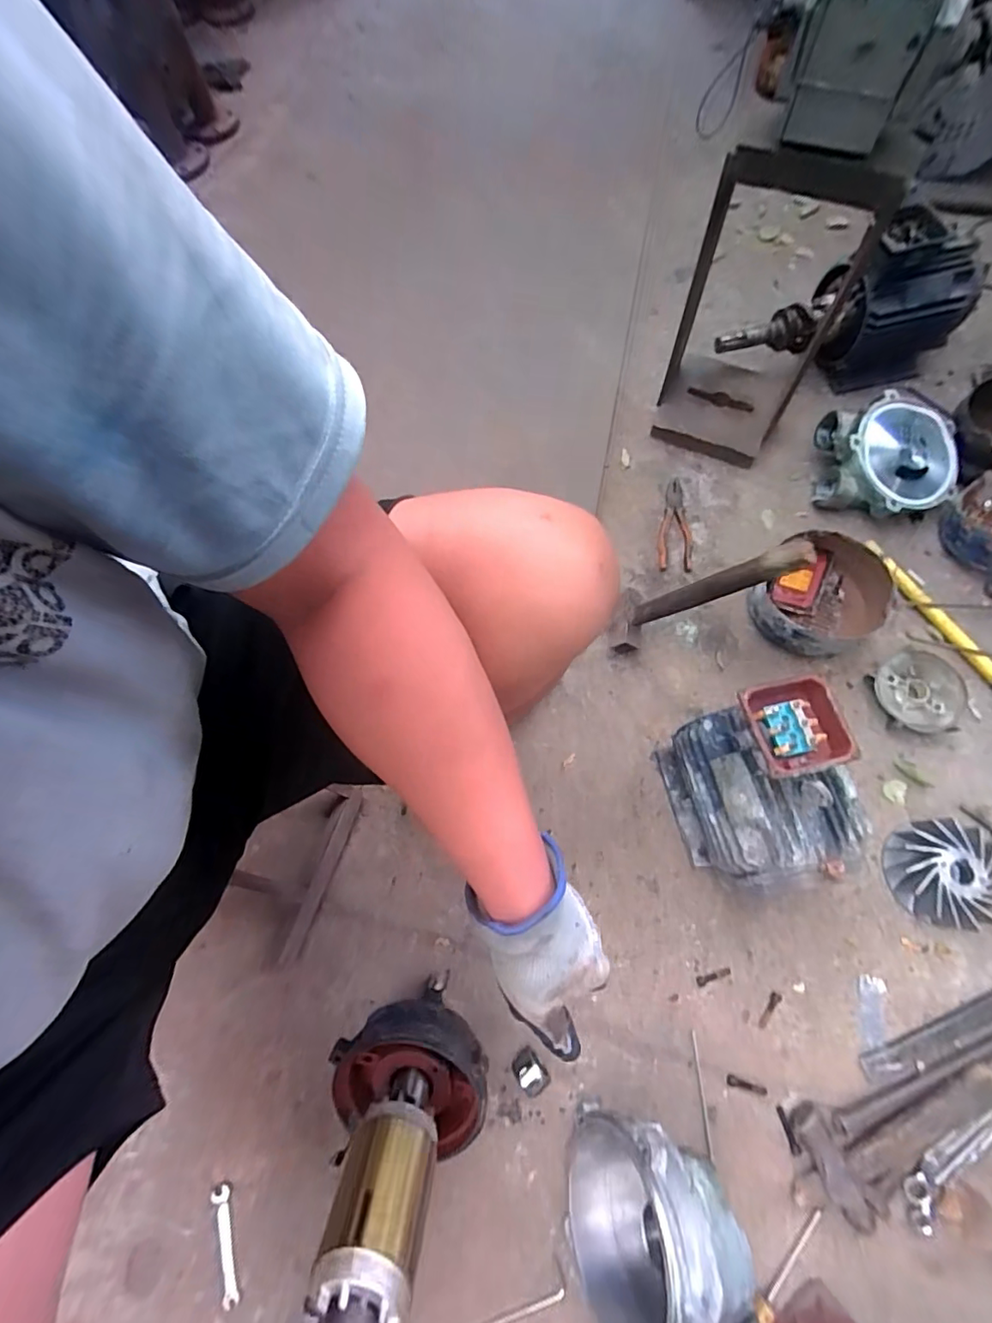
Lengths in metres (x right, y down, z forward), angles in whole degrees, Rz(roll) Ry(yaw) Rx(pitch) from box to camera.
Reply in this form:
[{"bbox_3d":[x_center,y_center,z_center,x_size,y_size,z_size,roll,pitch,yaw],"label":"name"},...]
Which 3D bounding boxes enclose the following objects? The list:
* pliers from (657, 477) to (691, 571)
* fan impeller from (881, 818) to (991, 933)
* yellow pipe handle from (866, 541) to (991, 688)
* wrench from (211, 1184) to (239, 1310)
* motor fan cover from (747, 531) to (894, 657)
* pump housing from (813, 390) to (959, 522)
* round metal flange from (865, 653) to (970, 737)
[{"bbox_3d":[0.327,-0.249,0.955,0.058,0.013,0.185,6,71,5],"label":"pliers"},{"bbox_3d":[0.629,0.296,0.733,0.136,0.052,0.139,6,71,5],"label":"fan impeller"},{"bbox_3d":[0.743,-0.050,0.858,0.035,0.029,0.372,-32,72,-9],"label":"yellow pipe handle"},{"bbox_3d":[-0.334,0.716,0.644,0.026,0.009,0.112,-15,70,-3],"label":"wrench"},{"bbox_3d":[0.530,-0.098,0.858,0.199,0.089,0.169,-42,74,-12],"label":"motor fan cover"},{"bbox_3d":[0.681,-0.349,0.920,0.223,0.118,0.199,-6,70,0],"label":"pump housing"},{"bbox_3d":[0.664,0.051,0.822,0.123,0.034,0.124,-1,70,2],"label":"round metal flange"}]

